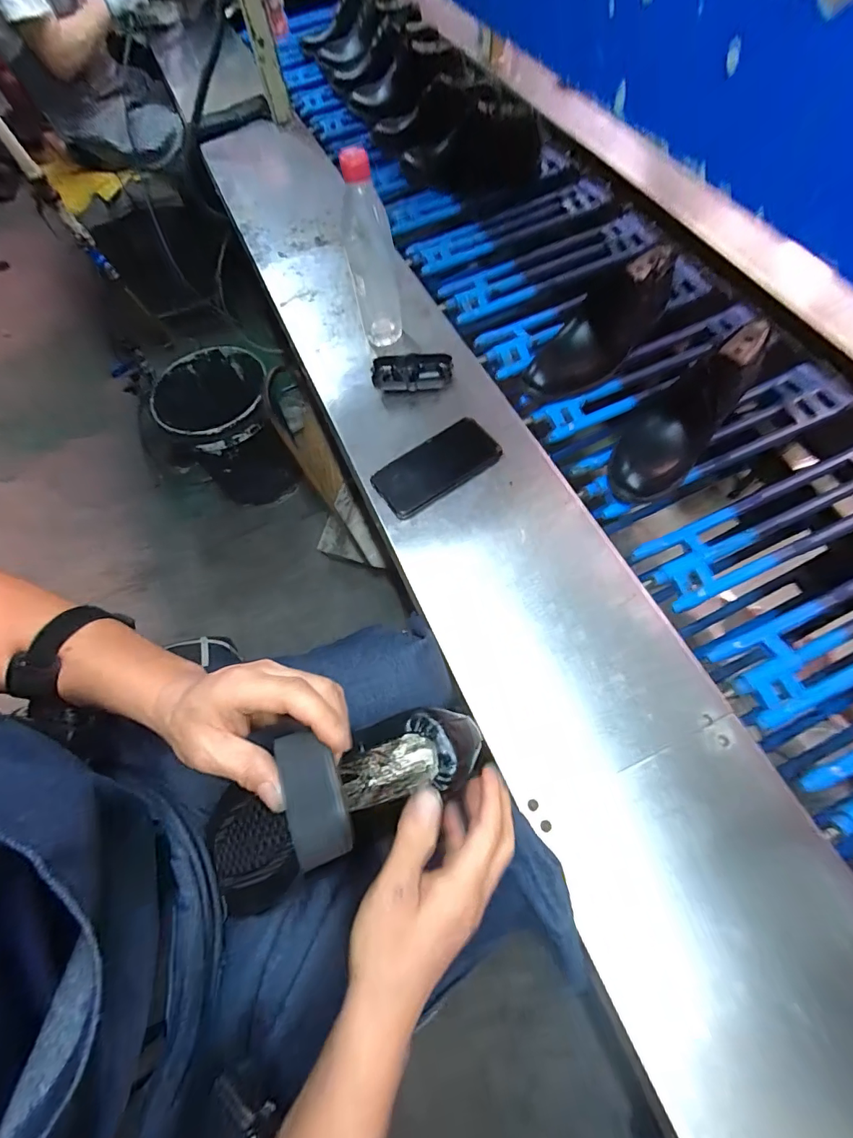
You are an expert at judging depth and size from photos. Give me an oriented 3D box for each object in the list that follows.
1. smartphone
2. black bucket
[{"bbox_3d":[0.014,-0.131,0.578,0.160,0.007,0.080,-33,70,-11],"label":"smartphone"},{"bbox_3d":[-0.564,-0.383,1.339,0.271,0.364,0.313,-29,66,-7],"label":"black bucket"}]

